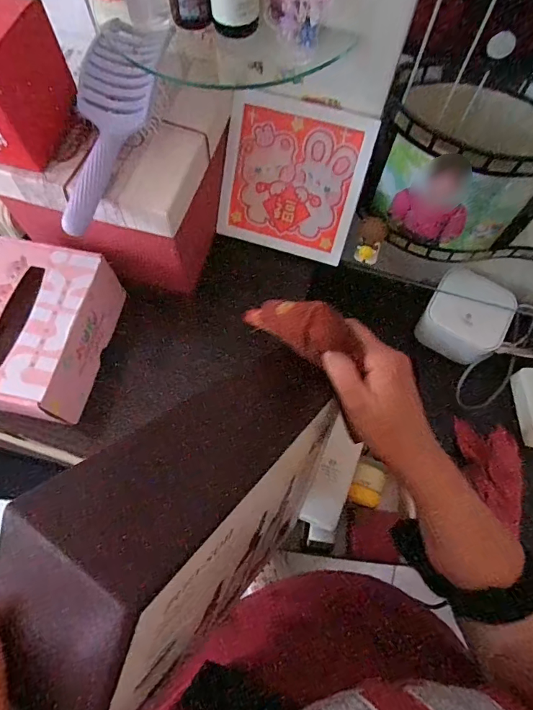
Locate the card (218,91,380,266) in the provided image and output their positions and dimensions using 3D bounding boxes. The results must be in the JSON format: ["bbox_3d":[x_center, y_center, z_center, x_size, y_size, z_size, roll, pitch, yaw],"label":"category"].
[{"bbox_3d":[0.031,-0.217,0.529,0.169,0.175,0.014,16,33,7],"label":"card"}]

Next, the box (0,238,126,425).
[{"bbox_3d":[-0.260,-0.025,0.473,0.137,0.080,0.185,11,67,3],"label":"box"}]

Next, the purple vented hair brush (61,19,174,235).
[{"bbox_3d":[-0.148,-0.223,0.398,0.076,0.046,0.235,10,67,2],"label":"purple vented hair brush"}]

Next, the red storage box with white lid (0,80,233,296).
[{"bbox_3d":[-0.169,-0.207,0.519,0.229,0.203,0.184,16,68,5],"label":"red storage box with white lid"}]

